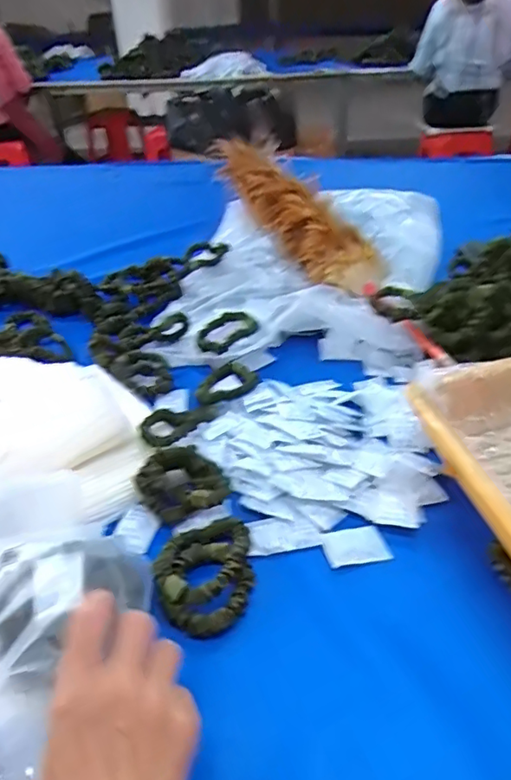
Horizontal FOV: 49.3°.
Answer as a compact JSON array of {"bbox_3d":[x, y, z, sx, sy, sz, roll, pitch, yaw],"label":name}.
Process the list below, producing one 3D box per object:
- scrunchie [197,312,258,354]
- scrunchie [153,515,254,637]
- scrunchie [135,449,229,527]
[{"bbox_3d":[-0.033,-0.067,0.664,0.071,0.025,0.063,-4,36,-1],"label":"scrunchie"},{"bbox_3d":[-0.036,0.137,0.408,0.067,0.026,0.086,-6,36,-3],"label":"scrunchie"},{"bbox_3d":[-0.062,0.076,0.461,0.066,0.024,0.062,-16,37,-17],"label":"scrunchie"}]

